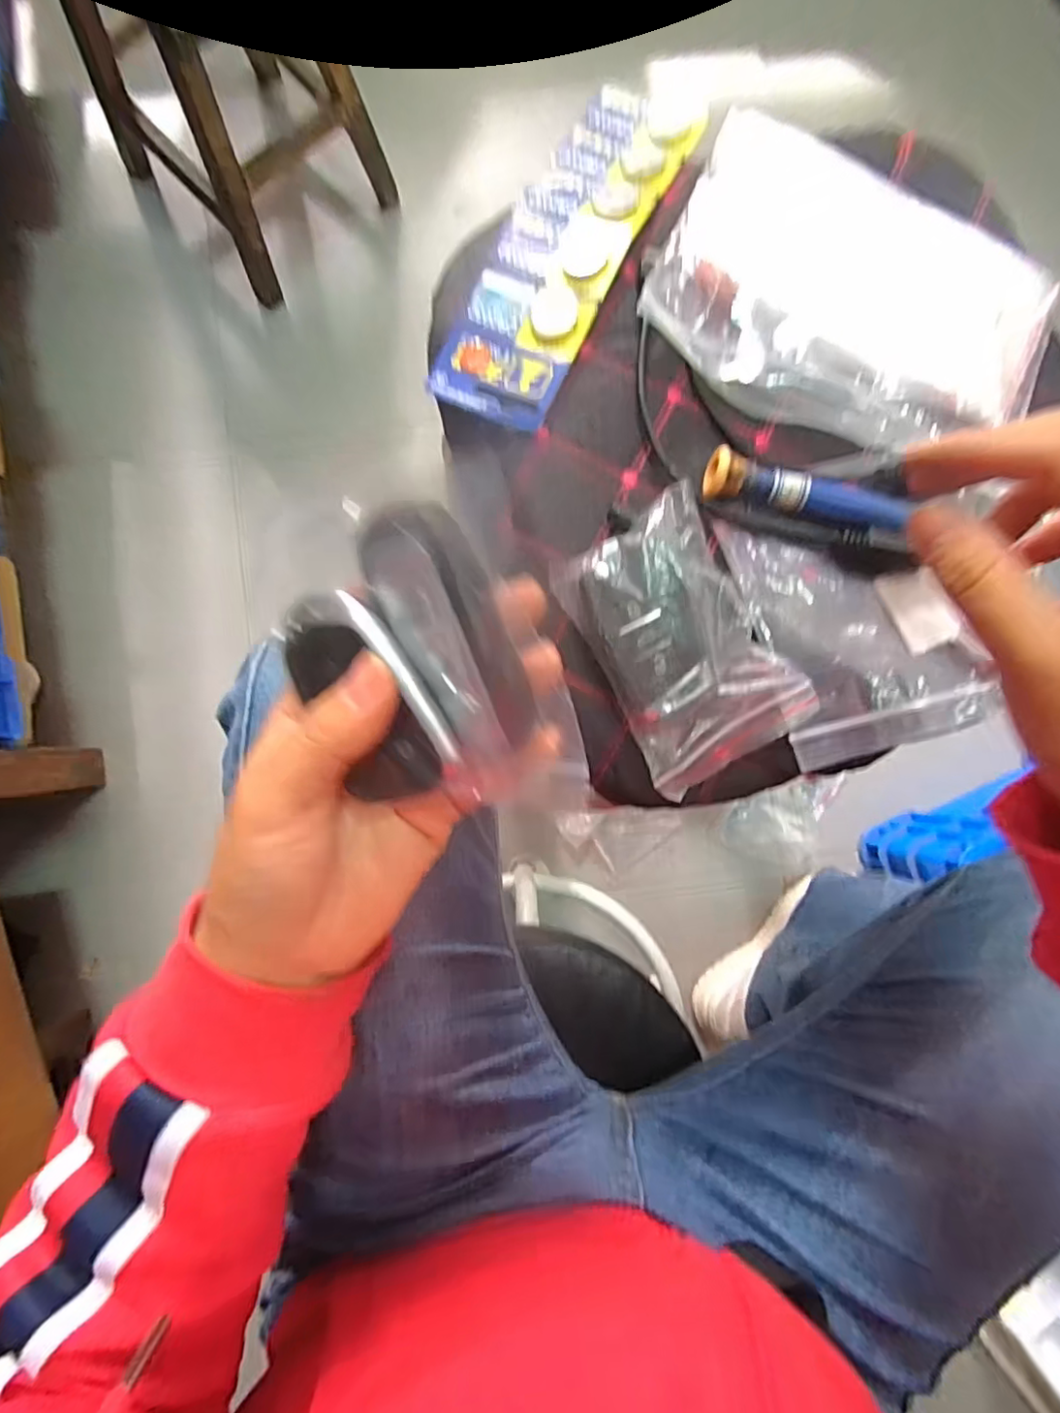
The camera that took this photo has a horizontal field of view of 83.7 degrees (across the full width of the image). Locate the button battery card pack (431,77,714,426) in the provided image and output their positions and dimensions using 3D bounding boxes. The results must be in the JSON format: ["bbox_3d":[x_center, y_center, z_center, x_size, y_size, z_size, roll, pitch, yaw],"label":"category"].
[{"bbox_3d":[0.018,-0.199,0.252,0.052,0.014,0.172,27,84,0],"label":"button battery card pack"}]

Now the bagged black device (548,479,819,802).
[{"bbox_3d":[0.058,-0.024,0.225,0.061,0.024,0.097,-27,86,-4],"label":"bagged black device"}]

